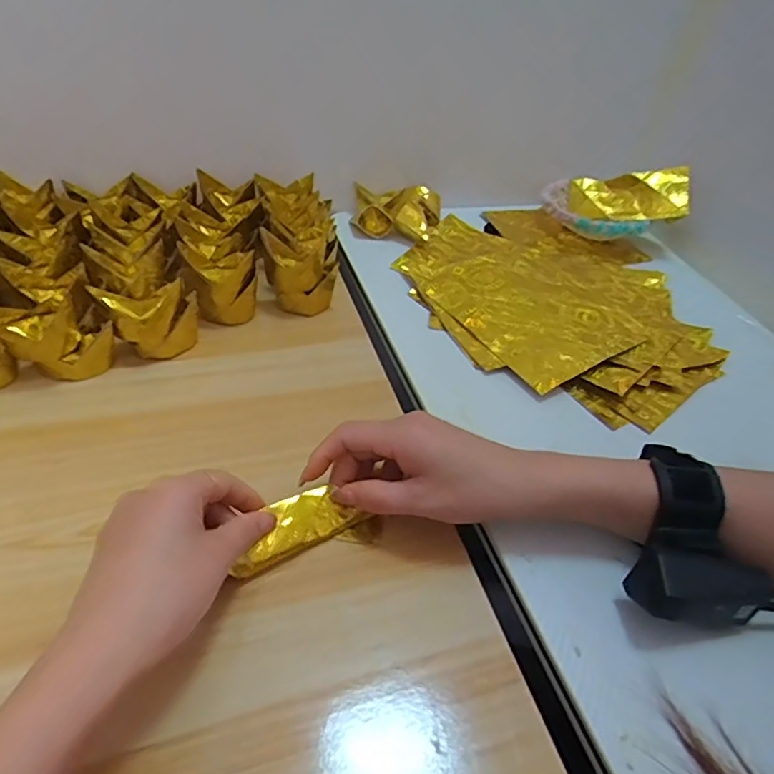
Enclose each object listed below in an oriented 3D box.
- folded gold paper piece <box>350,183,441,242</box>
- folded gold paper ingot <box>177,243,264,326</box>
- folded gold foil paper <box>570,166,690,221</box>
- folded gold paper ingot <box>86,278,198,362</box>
[{"bbox_3d":[0.012,-0.196,0.622,0.090,0.031,0.079,19,45,12],"label":"folded gold paper piece"},{"bbox_3d":[-0.135,-0.086,0.473,0.059,0.058,0.033,-7,45,-14],"label":"folded gold paper ingot"},{"bbox_3d":[0.272,-0.214,0.640,0.124,0.054,0.021,4,5,30],"label":"folded gold foil paper"},{"bbox_3d":[-0.177,-0.052,0.433,0.069,0.057,0.037,-21,50,-27],"label":"folded gold paper ingot"}]

